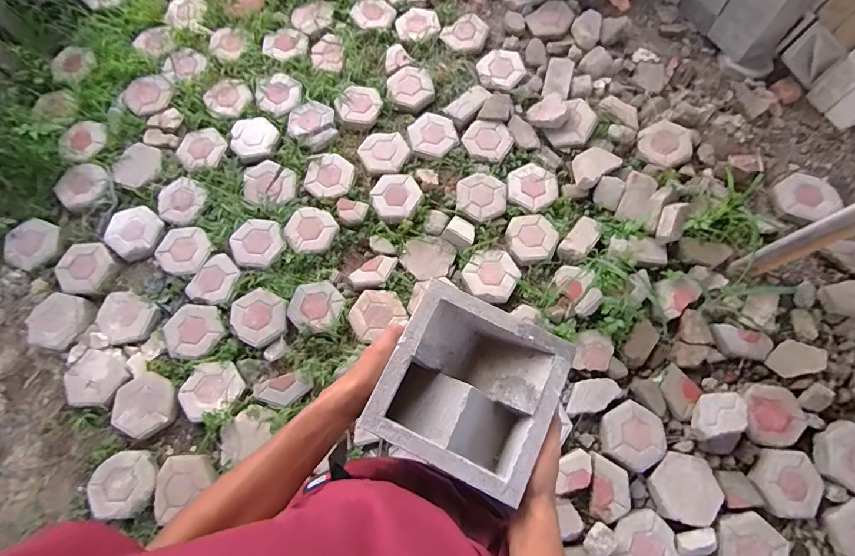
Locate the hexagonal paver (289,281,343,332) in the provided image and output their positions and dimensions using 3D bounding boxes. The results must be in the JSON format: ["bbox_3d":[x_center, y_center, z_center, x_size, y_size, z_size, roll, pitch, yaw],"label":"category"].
[{"bbox_3d":[-0.423,0.102,1.586,0.200,0.040,0.194,-30,74,-7],"label":"hexagonal paver"}]

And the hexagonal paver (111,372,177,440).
[{"bbox_3d":[-0.964,0.436,1.437,0.218,0.040,0.198,25,75,10],"label":"hexagonal paver"}]

